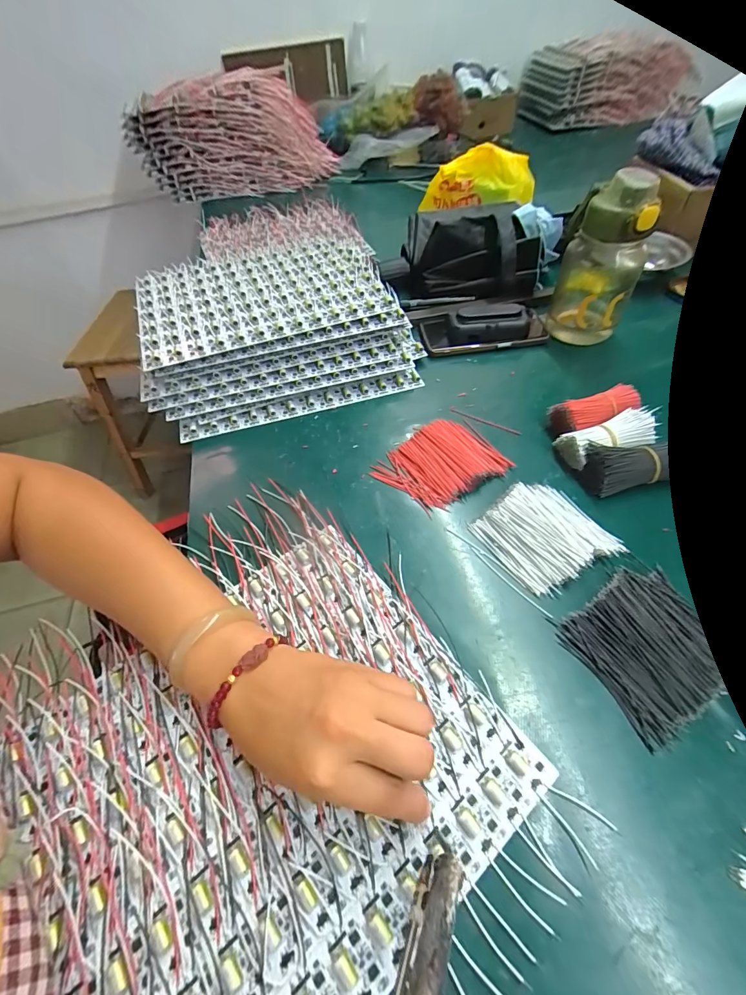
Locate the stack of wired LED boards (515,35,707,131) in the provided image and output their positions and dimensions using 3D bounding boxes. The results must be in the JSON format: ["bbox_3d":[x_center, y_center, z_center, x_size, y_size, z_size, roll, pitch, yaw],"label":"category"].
[{"bbox_3d":[0.560,-0.988,0.951,0.394,0.155,0.118,-23,59,-9],"label":"stack of wired LED boards"}]

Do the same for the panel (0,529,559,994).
[{"bbox_3d":[-0.070,0.168,0.253,0.277,0.014,0.249,-33,59,-20],"label":"panel"}]

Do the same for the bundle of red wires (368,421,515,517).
[{"bbox_3d":[0.069,-0.037,0.404,0.118,0.017,0.089,-30,58,-18],"label":"bundle of red wires"}]

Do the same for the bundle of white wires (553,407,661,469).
[{"bbox_3d":[0.234,-0.059,0.398,0.088,0.039,0.040,-13,54,-7],"label":"bundle of white wires"}]

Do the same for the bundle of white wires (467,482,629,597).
[{"bbox_3d":[0.150,0.029,0.344,0.098,0.018,0.088,-25,56,-15],"label":"bundle of white wires"}]

